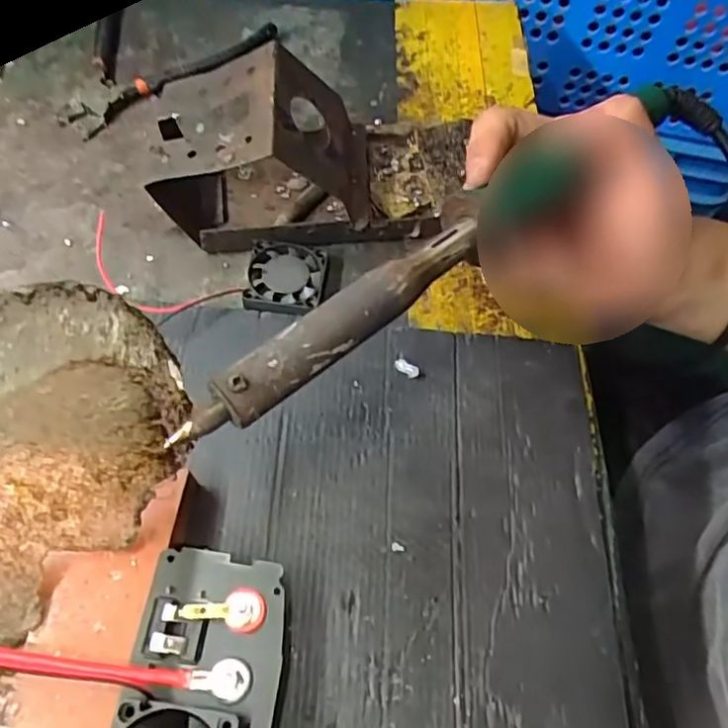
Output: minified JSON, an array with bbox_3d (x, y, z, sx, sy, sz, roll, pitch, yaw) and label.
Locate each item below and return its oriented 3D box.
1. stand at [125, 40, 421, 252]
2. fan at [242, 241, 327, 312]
[{"bbox_3d":[-0.044,-0.105,0.319,0.134,0.081,0.068,-2,63,-4],"label":"stand"},{"bbox_3d":[-0.041,-0.045,0.328,0.039,0.010,0.038,5,63,0],"label":"fan"}]

